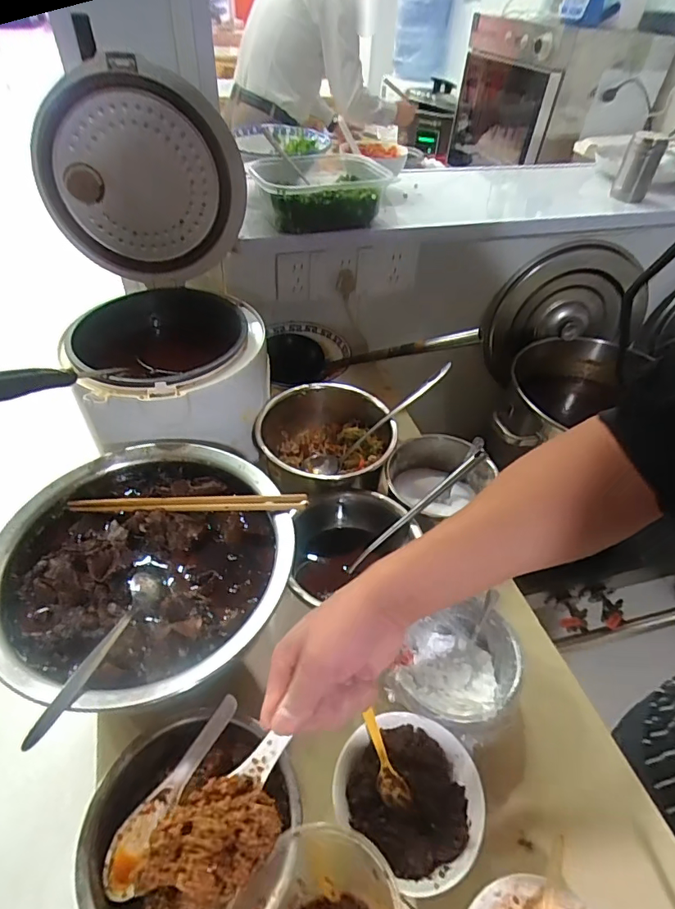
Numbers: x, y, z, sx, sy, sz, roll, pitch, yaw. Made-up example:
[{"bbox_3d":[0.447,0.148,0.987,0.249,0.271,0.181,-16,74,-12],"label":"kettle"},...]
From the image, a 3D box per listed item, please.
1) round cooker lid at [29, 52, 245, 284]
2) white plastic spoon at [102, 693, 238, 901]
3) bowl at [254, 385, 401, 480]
[{"bbox_3d":[-0.247,-0.345,0.628,0.240,0.245,0.068,-7,46,-11],"label":"round cooker lid"},{"bbox_3d":[-0.135,0.280,0.413,0.035,0.031,0.155,29,69,22],"label":"white plastic spoon"},{"bbox_3d":[-0.018,-0.009,0.706,0.173,0.098,0.185,2,45,-2],"label":"bowl"}]

